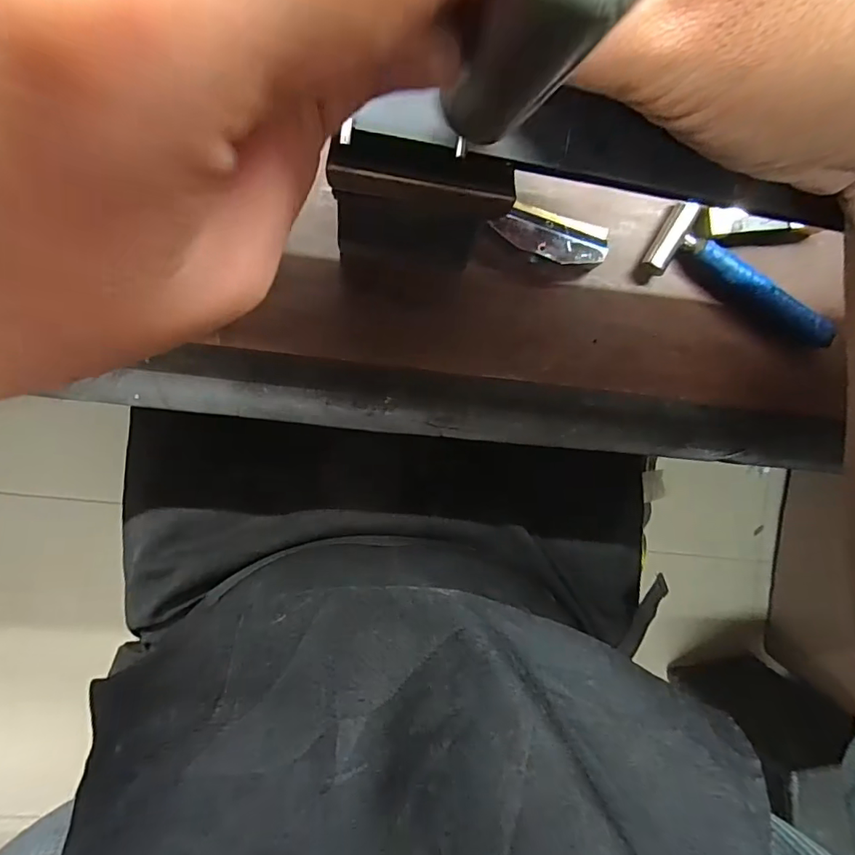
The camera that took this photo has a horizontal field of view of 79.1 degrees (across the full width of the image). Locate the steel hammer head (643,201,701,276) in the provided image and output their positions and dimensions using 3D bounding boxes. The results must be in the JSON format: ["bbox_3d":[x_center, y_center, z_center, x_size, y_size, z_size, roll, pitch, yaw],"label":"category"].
[{"bbox_3d":[0.124,-0.096,0.263,0.011,0.008,0.040,29,88,-6],"label":"steel hammer head"}]

